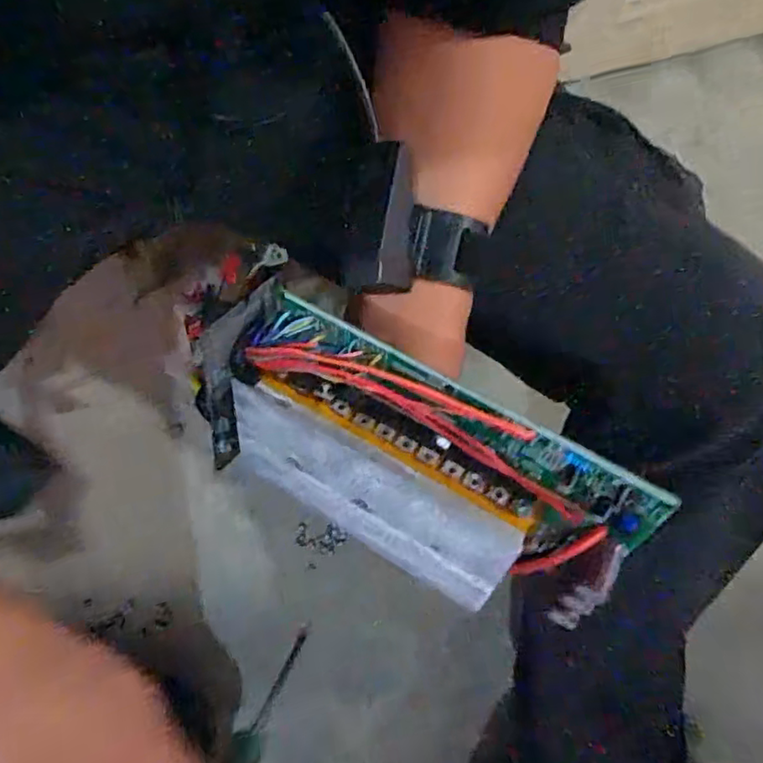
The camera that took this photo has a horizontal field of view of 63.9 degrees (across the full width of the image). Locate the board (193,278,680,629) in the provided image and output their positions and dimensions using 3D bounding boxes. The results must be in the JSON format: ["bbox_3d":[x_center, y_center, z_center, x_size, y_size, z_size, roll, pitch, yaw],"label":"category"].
[{"bbox_3d":[0.004,0.037,0.298,0.226,0.064,0.091,25,81,15],"label":"board"}]

